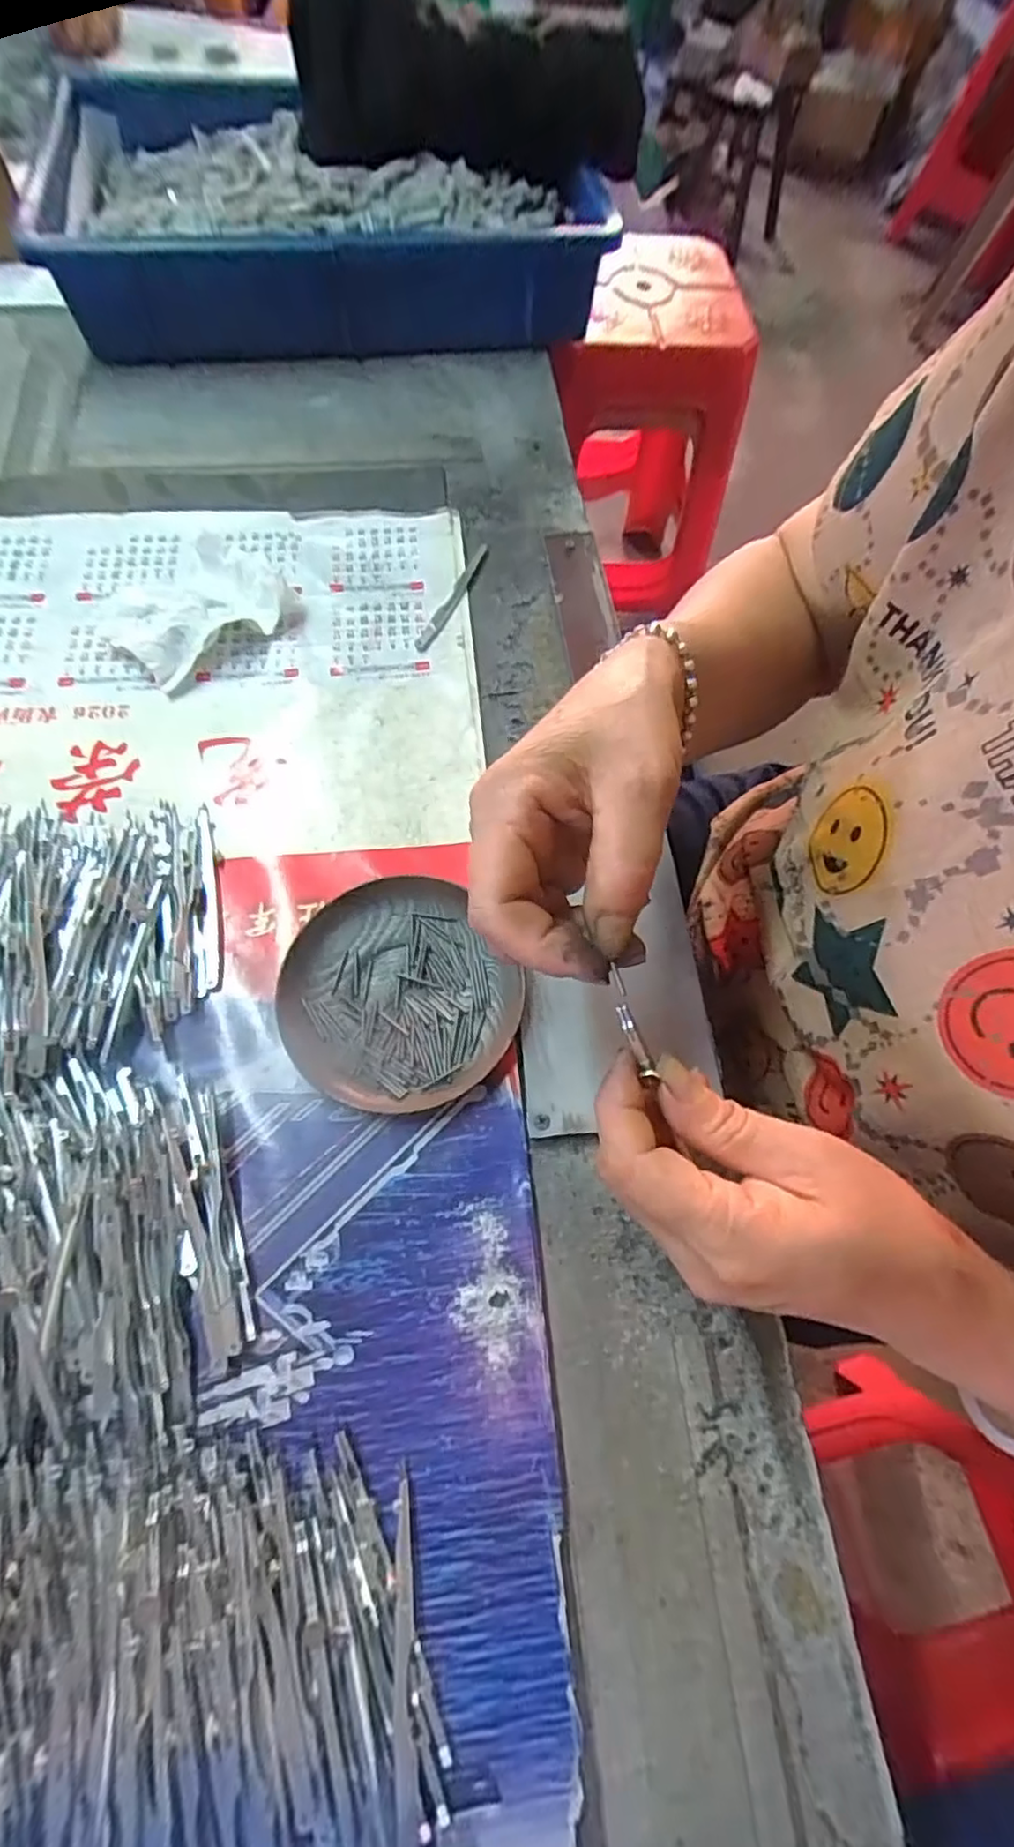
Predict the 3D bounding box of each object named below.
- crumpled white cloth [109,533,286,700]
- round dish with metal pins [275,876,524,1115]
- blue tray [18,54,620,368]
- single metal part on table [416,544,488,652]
[{"bbox_3d":[-0.196,-0.204,0.412,0.083,0.034,0.105,42,70,14],"label":"crumpled white cloth"},{"bbox_3d":[-0.055,0.035,0.327,0.106,0.020,0.112,1,66,-3],"label":"round dish with metal pins"},{"bbox_3d":[-0.155,-0.628,0.573,0.418,0.075,0.354,-8,67,-7],"label":"blue tray"},{"bbox_3d":[-0.034,-0.220,0.441,0.010,0.005,0.104,23,67,7],"label":"single metal part on table"}]

